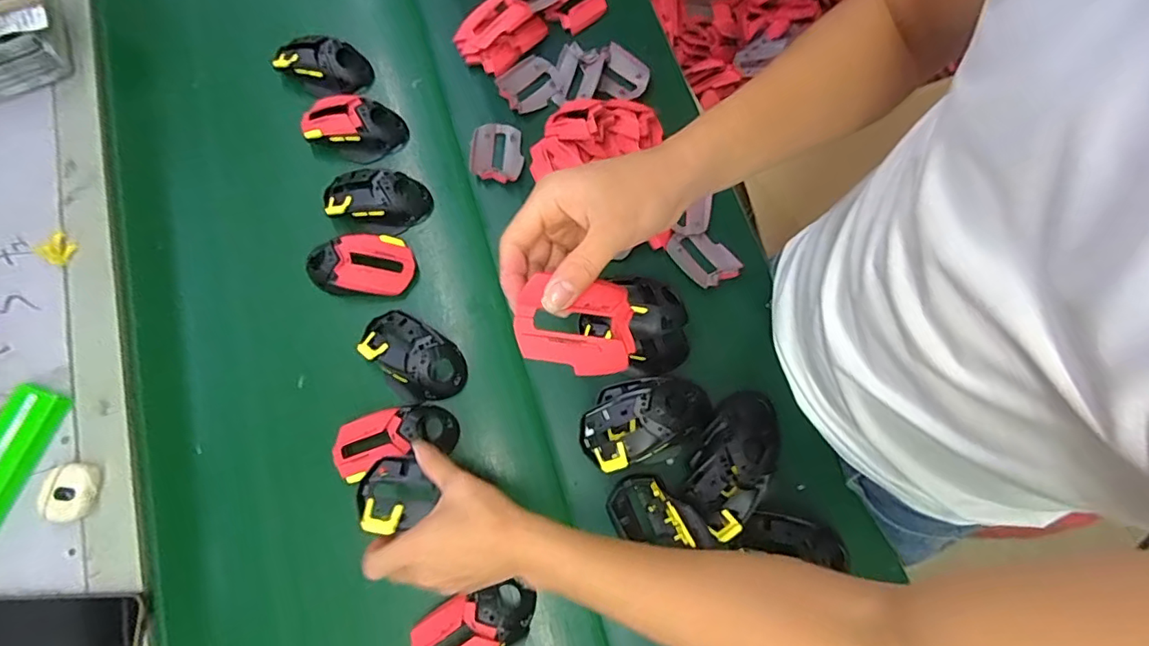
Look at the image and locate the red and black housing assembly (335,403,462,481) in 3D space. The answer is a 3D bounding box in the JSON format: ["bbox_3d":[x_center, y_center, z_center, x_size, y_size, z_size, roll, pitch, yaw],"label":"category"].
[{"bbox_3d":[-0.180,0.119,0.544,0.123,0.039,0.067,-17,75,-5],"label":"red and black housing assembly"}]

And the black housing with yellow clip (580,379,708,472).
[{"bbox_3d":[0.071,0.090,0.530,0.132,0.041,0.074,-20,76,-6],"label":"black housing with yellow clip"}]

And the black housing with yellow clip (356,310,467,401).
[{"bbox_3d":[-0.170,0.031,0.566,0.116,0.023,0.061,33,77,8],"label":"black housing with yellow clip"}]

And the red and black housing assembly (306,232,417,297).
[{"bbox_3d":[-0.235,-0.065,0.591,0.115,0.027,0.065,3,75,0],"label":"red and black housing assembly"}]

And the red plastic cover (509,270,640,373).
[{"bbox_3d":[0.000,0.003,0.340,0.079,0.020,0.056,7,87,-19],"label":"red plastic cover"}]

